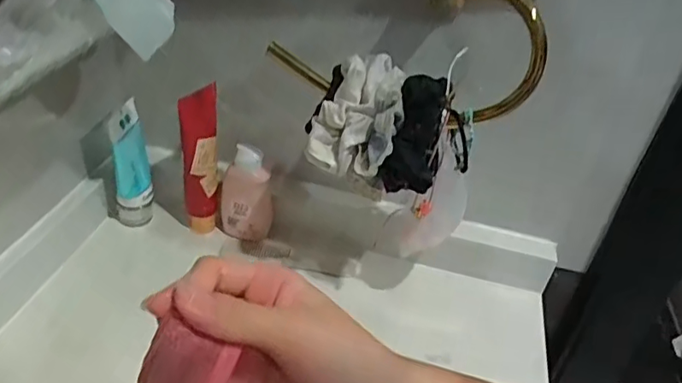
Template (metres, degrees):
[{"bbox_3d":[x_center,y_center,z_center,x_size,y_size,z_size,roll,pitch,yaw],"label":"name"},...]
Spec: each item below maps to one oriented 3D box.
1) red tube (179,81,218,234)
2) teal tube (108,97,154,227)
[{"bbox_3d":[-0.144,-0.027,0.584,0.034,0.166,0.028,-2,37,-12],"label":"red tube"},{"bbox_3d":[-0.221,-0.025,0.597,0.042,0.127,0.048,-7,38,-21],"label":"teal tube"}]

